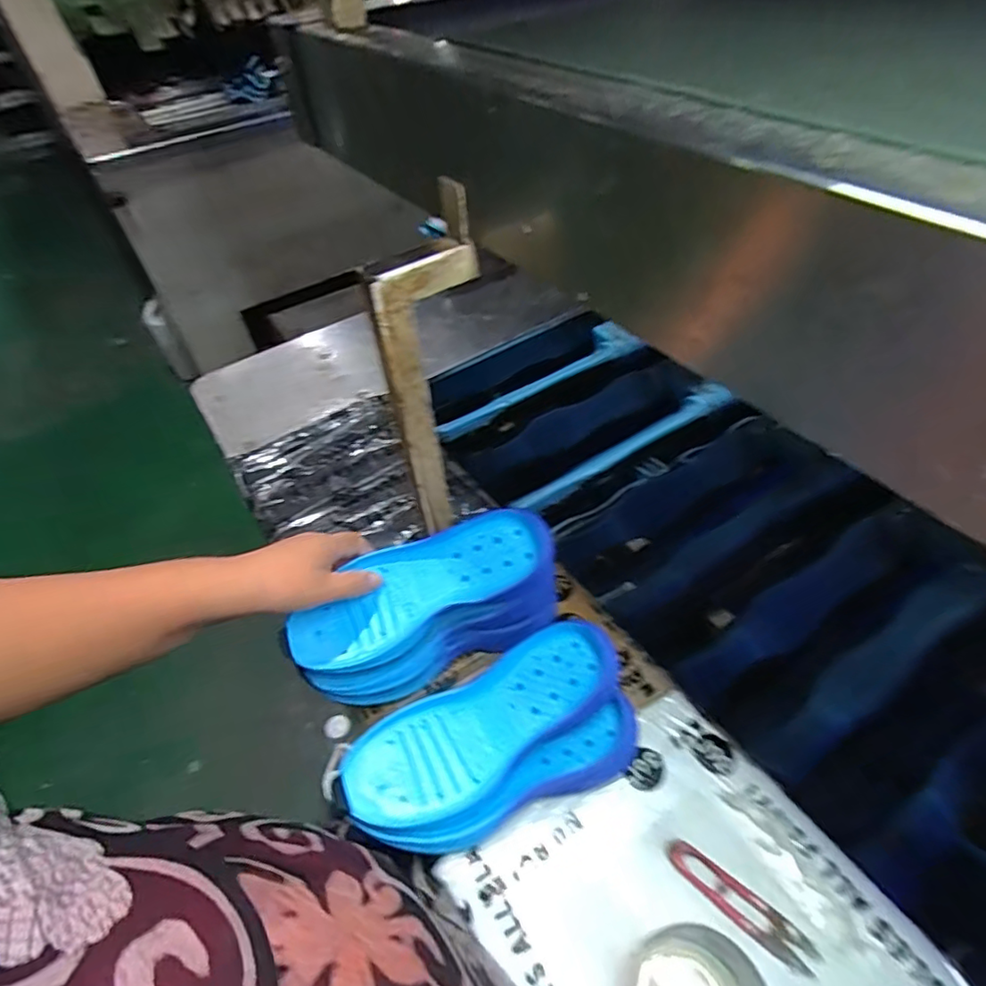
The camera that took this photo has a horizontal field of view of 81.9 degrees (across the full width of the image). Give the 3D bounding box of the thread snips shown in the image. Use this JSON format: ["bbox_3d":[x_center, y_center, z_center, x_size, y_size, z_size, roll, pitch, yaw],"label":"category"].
[{"bbox_3d":[0.170,0.282,0.390,0.102,0.005,0.023,29,57,27],"label":"thread snips"}]

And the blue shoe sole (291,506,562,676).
[{"bbox_3d":[-0.061,0.079,0.485,0.227,0.030,0.083,-26,67,-4],"label":"blue shoe sole"}]

